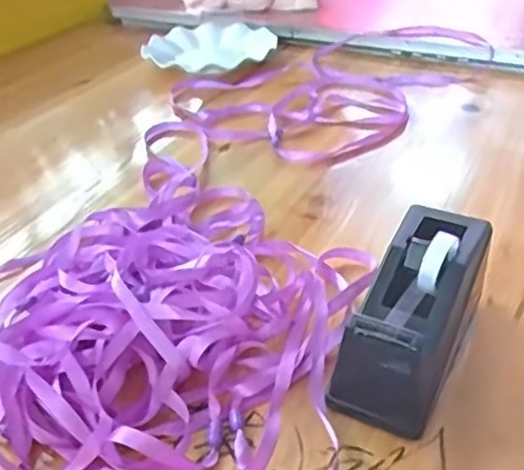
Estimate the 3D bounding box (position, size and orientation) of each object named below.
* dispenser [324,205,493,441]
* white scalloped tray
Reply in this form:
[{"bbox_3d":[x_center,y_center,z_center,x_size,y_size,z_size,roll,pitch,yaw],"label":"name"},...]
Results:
[{"bbox_3d":[0.098,0.050,0.422,0.060,0.075,0.157,18,39,25],"label":"dispenser"},{"bbox_3d":[-0.083,-0.268,0.954,0.162,0.028,0.160,13,37,19],"label":"white scalloped tray"}]

